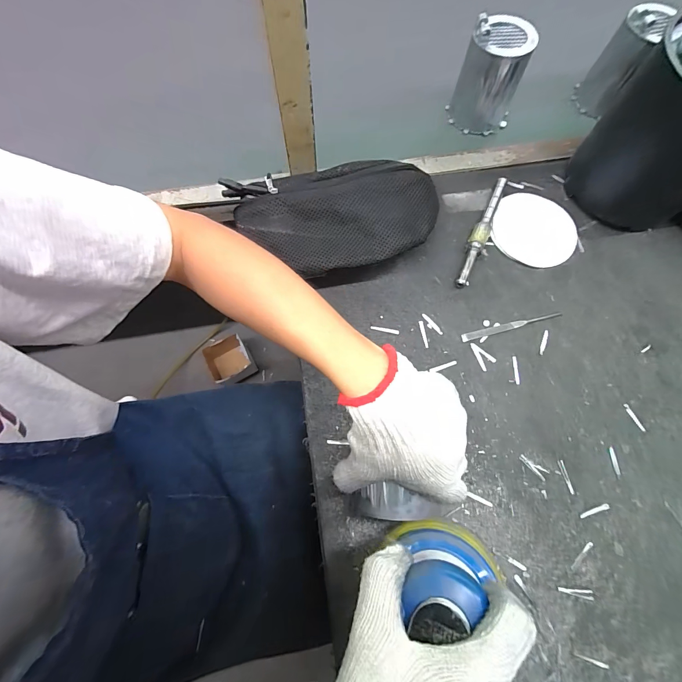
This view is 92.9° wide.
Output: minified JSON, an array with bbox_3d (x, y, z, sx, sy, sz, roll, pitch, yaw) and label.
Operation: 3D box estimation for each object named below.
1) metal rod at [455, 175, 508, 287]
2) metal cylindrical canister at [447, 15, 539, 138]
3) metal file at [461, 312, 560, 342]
[{"bbox_3d":[0.198,-0.157,0.458,0.023,0.022,0.189,24,74,7],"label":"metal rod"},{"bbox_3d":[0.225,-0.394,0.486,0.092,0.116,0.084,0,73,0],"label":"metal cylindrical canister"},{"bbox_3d":[0.224,-0.020,0.424,0.139,0.004,0.011,-14,73,-5],"label":"metal file"}]

